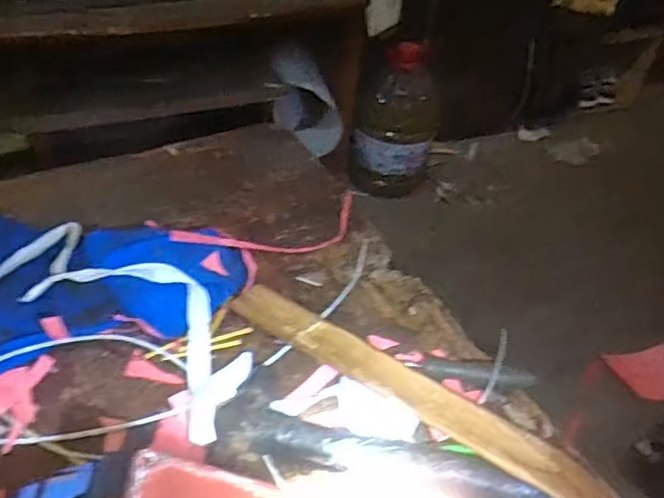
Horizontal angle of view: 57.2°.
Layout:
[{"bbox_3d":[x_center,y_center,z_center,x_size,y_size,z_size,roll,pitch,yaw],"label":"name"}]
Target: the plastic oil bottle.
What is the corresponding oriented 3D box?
[{"bbox_3d":[0.183,-0.335,1.721,0.212,0.419,0.213,17,43,11],"label":"plastic oil bottle"}]

